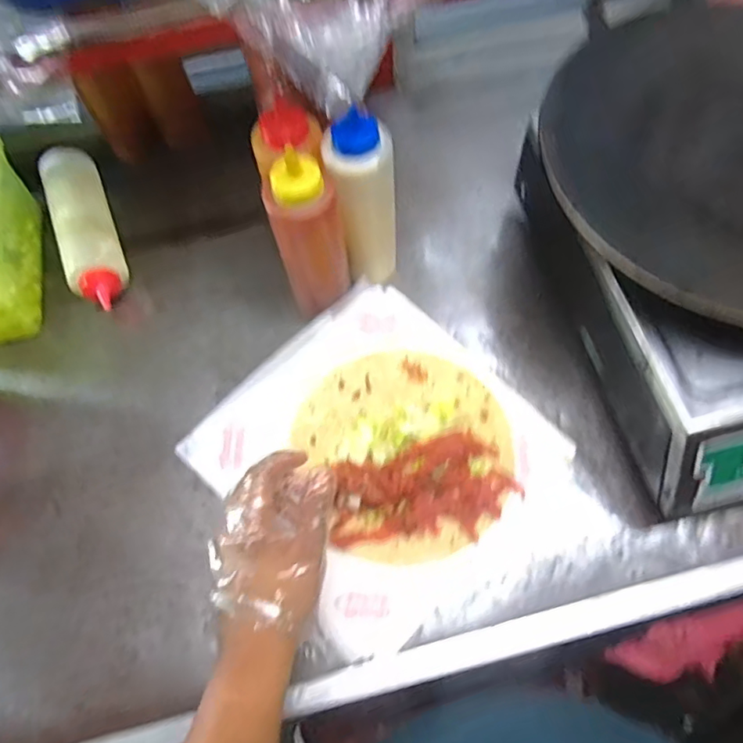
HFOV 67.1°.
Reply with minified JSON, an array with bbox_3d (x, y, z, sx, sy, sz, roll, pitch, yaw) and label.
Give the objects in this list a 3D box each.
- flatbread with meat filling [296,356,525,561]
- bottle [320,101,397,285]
[{"bbox_3d":[0.035,0.068,0.516,0.180,0.025,0.193,-24,67,-7],"label":"flatbread with meat filling"},{"bbox_3d":[-0.006,-0.148,0.519,0.057,0.174,0.057,-5,68,2],"label":"bottle"}]

